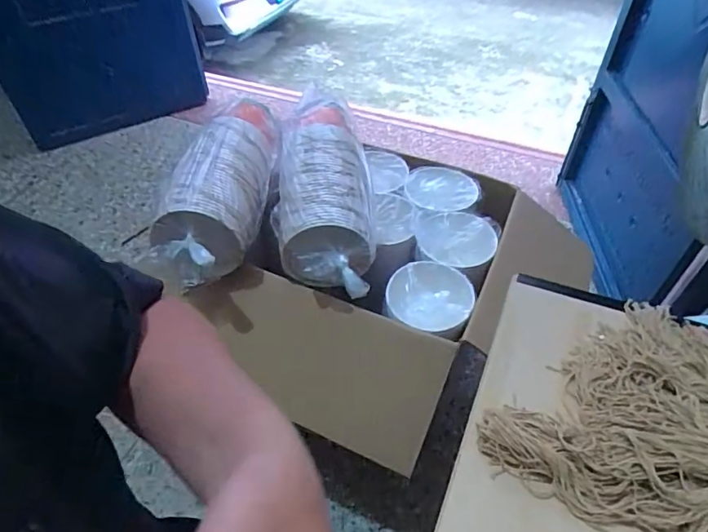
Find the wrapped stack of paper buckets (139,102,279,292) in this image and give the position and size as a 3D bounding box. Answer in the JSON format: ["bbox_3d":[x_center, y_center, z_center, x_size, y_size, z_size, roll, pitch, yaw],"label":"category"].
[{"bbox_3d":[-0.245,-0.162,0.923,0.145,0.148,0.422,4,48,5],"label":"wrapped stack of paper buckets"}]

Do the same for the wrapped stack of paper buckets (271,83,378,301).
[{"bbox_3d":[-0.052,-0.161,0.949,0.168,0.144,0.459,-1,47,0],"label":"wrapped stack of paper buckets"}]

